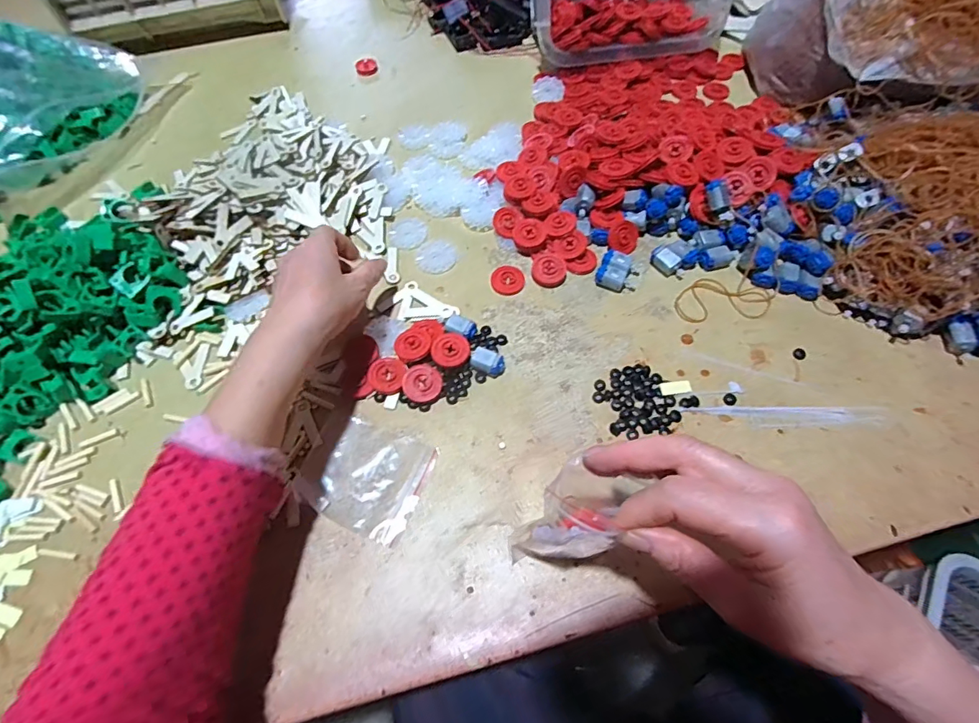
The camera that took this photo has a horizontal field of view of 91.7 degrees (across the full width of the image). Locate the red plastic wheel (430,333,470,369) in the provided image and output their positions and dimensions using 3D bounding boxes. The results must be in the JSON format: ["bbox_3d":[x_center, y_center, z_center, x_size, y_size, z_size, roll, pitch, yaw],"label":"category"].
[{"bbox_3d":[-0.034,-0.010,0.413,0.033,0.005,0.033,0,62,1],"label":"red plastic wheel"}]

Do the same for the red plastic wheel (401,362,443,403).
[{"bbox_3d":[-0.057,0.018,0.400,0.032,0.004,0.032,3,73,-10],"label":"red plastic wheel"}]

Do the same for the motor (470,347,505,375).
[{"bbox_3d":[-0.001,0.001,0.412,0.029,0.015,0.018,25,65,14],"label":"motor"}]

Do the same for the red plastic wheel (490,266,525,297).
[{"bbox_3d":[0.017,-0.079,0.460,0.031,0.010,0.030,6,62,4],"label":"red plastic wheel"}]

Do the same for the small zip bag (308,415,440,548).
[{"bbox_3d":[-0.090,0.090,0.371,0.078,0.005,0.080,19,64,11],"label":"small zip bag"}]

